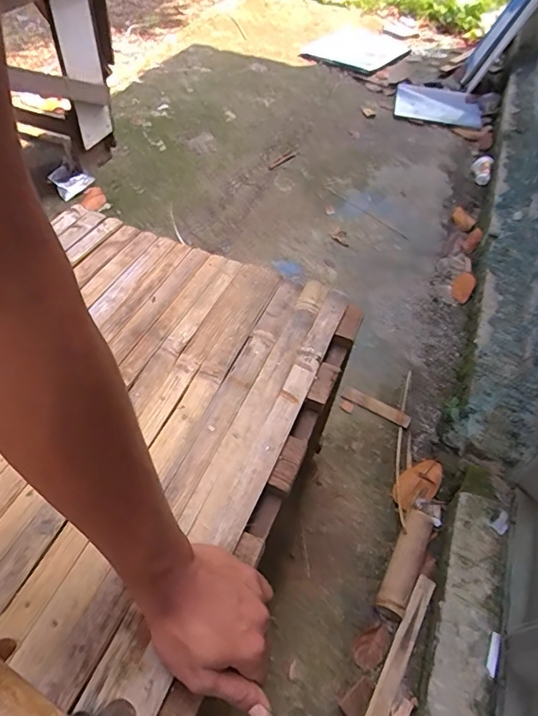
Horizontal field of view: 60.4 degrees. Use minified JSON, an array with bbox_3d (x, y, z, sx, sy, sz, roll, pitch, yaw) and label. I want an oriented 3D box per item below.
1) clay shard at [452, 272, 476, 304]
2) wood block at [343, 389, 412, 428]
[{"bbox_3d":[0.545,-0.202,1.295,0.052,0.022,0.108,27,54,16],"label":"clay shard"},{"bbox_3d":[0.239,0.111,1.027,0.150,0.009,0.035,26,54,15],"label":"wood block"}]

